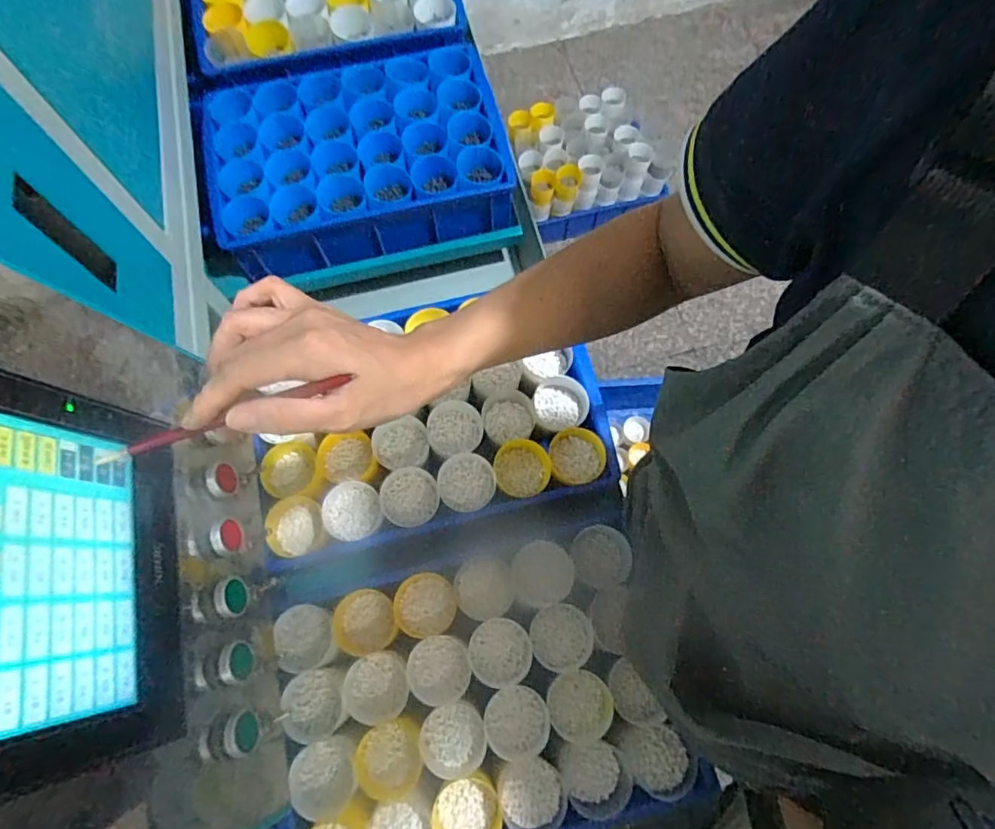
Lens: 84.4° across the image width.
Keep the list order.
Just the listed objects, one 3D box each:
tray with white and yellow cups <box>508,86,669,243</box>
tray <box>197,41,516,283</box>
[{"bbox_3d":[0.219,-0.661,1.469,0.346,0.218,0.256,-16,72,-5],"label":"tray with white and yellow cups"},{"bbox_3d":[-0.209,-0.360,0.786,0.414,0.099,0.304,-15,72,-5],"label":"tray"}]

